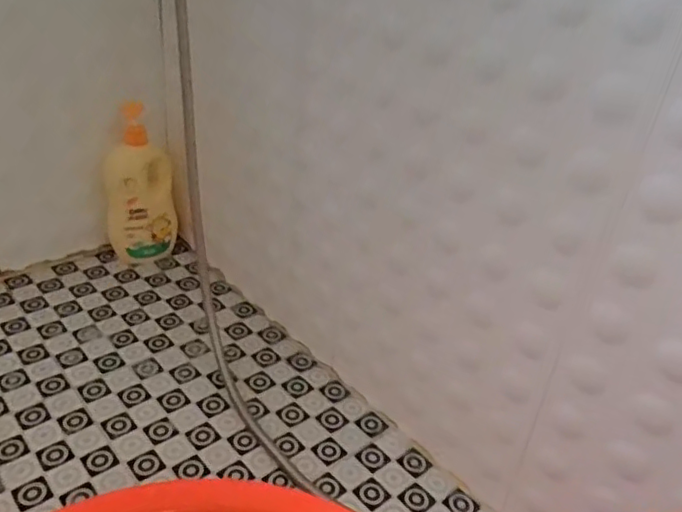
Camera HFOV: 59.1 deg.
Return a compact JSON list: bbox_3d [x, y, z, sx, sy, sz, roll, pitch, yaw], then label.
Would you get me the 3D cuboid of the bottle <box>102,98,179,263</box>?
[{"bbox_3d":[-0.352,-0.110,1.056,0.117,0.261,0.090,-5,33,-20],"label":"bottle"}]

